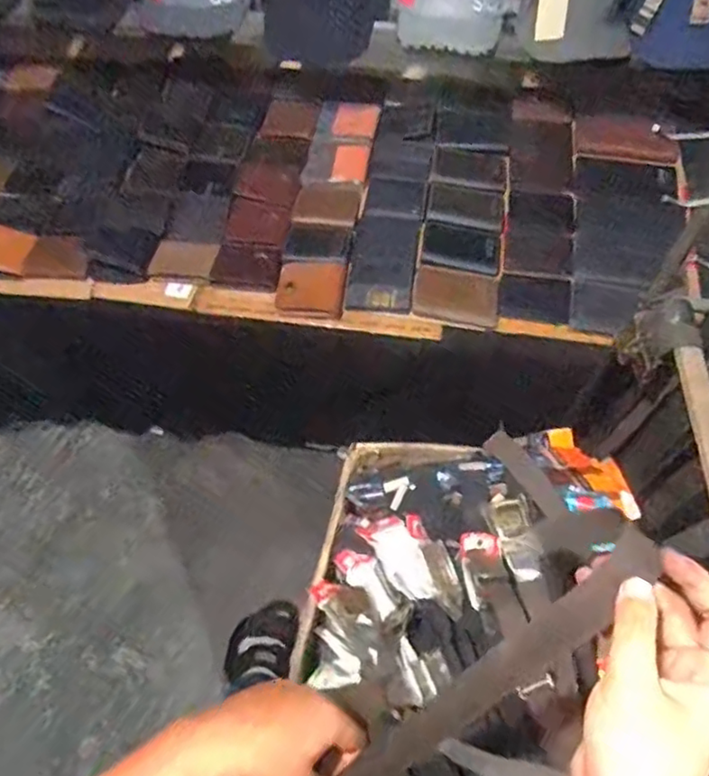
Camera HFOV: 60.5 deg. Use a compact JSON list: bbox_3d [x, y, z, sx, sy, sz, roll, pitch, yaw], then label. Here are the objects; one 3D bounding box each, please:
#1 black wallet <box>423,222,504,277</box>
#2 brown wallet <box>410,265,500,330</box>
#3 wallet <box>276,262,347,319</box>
[{"bbox_3d":[0.190,-0.244,1.065,0.135,0.018,0.089,7,63,5],"label":"black wallet"},{"bbox_3d":[0.174,-0.156,1.026,0.140,0.010,0.101,12,63,7],"label":"brown wallet"},{"bbox_3d":[-0.073,-0.174,1.059,0.113,0.022,0.107,3,62,3],"label":"wallet"}]

